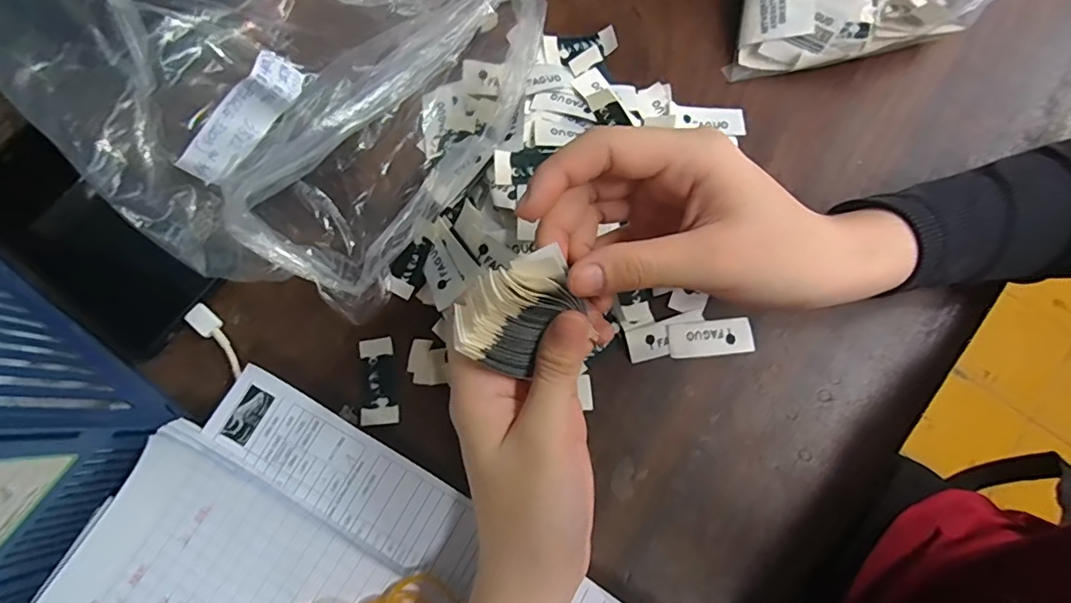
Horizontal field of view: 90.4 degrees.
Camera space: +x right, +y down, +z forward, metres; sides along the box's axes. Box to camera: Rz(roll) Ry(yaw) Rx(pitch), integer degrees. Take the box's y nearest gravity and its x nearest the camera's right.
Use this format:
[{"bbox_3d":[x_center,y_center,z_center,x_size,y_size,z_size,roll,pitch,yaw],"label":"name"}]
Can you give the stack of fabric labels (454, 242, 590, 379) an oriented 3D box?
[{"bbox_3d":[-0.008,0.003,0.208,0.037,0.030,0.046,37,77,8],"label":"stack of fabric labels"}]

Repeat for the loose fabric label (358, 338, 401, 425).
[{"bbox_3d":[-0.087,0.044,0.294,0.019,0.004,0.047,-6,80,-1],"label":"loose fabric label"}]

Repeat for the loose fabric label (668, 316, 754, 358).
[{"bbox_3d":[0.097,0.020,0.296,0.046,0.004,0.020,-6,88,-1],"label":"loose fabric label"}]

